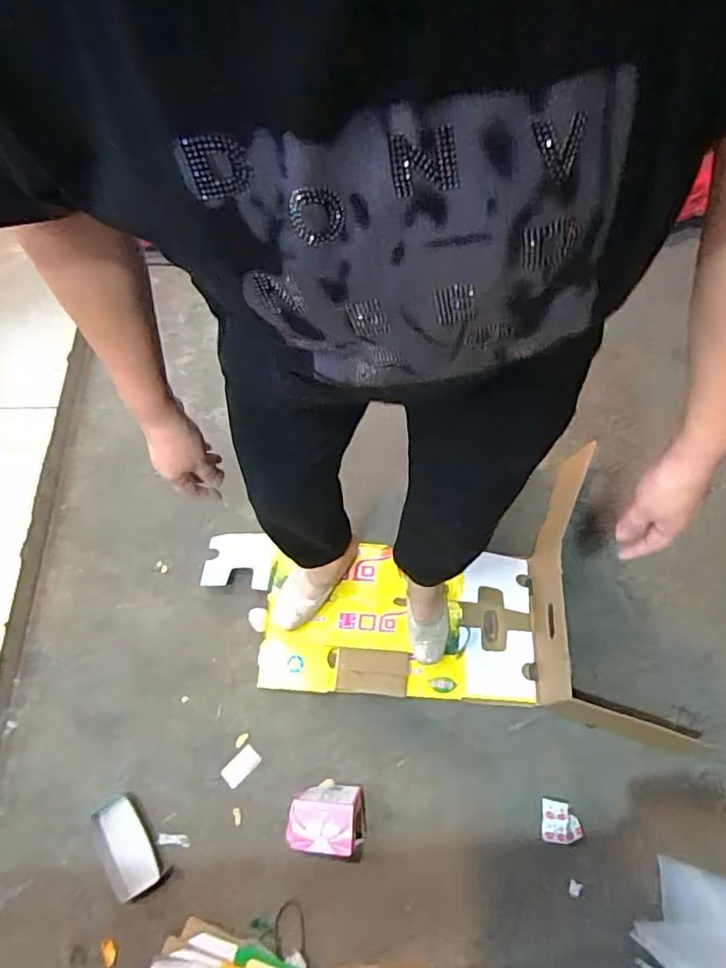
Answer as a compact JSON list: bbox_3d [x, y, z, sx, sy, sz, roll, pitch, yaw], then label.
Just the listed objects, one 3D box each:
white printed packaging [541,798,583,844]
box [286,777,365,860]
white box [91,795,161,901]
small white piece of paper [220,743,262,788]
[{"bbox_3d":[0.383,0.651,1.110,0.074,0.014,0.070,8,64,0],"label":"white printed packaging"},{"bbox_3d":[-0.064,0.619,1.070,0.139,0.104,0.116,8,62,4],"label":"box"},{"bbox_3d":[-0.441,0.670,1.064,0.086,0.035,0.162,-32,66,-15],"label":"white box"},{"bbox_3d":[-0.242,0.558,1.142,0.075,0.008,0.045,-41,69,-19],"label":"small white piece of paper"}]

